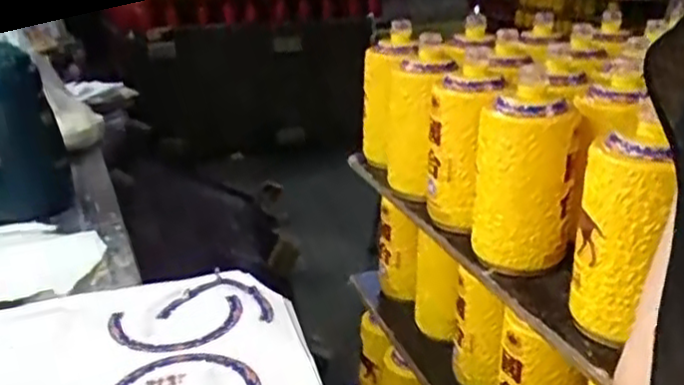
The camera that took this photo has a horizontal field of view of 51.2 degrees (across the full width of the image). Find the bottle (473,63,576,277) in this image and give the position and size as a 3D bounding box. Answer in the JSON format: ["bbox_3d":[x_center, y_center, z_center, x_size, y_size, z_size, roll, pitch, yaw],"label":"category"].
[{"bbox_3d":[0.170,-0.022,0.678,0.084,0.171,0.074,1,21,7],"label":"bottle"}]

